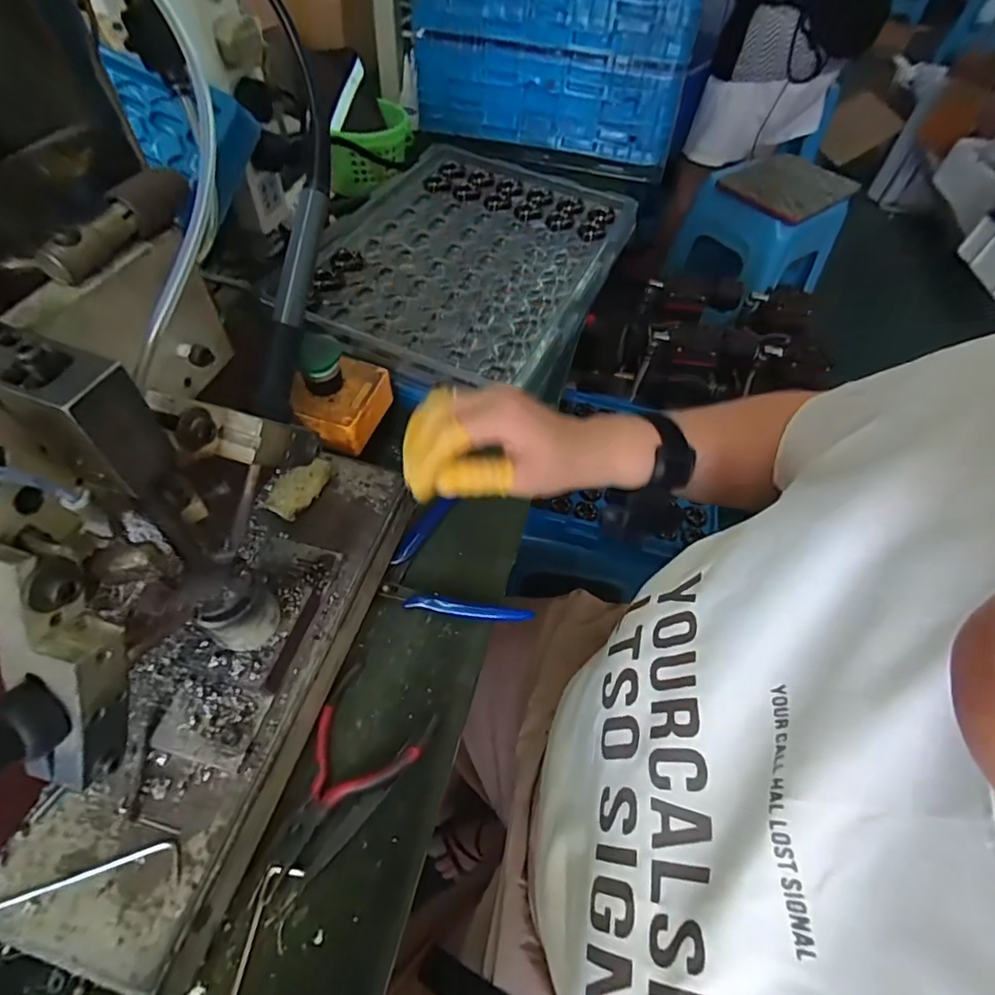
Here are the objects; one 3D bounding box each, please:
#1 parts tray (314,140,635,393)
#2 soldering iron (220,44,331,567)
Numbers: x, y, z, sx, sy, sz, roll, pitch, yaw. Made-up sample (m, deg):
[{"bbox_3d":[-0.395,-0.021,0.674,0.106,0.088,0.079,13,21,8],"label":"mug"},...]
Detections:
[{"bbox_3d":[-0.034,-0.258,0.562,0.279,0.037,0.354,21,56,9],"label":"parts tray"},{"bbox_3d":[-0.098,-0.083,0.248,0.016,0.017,0.222,13,93,8],"label":"soldering iron"}]

